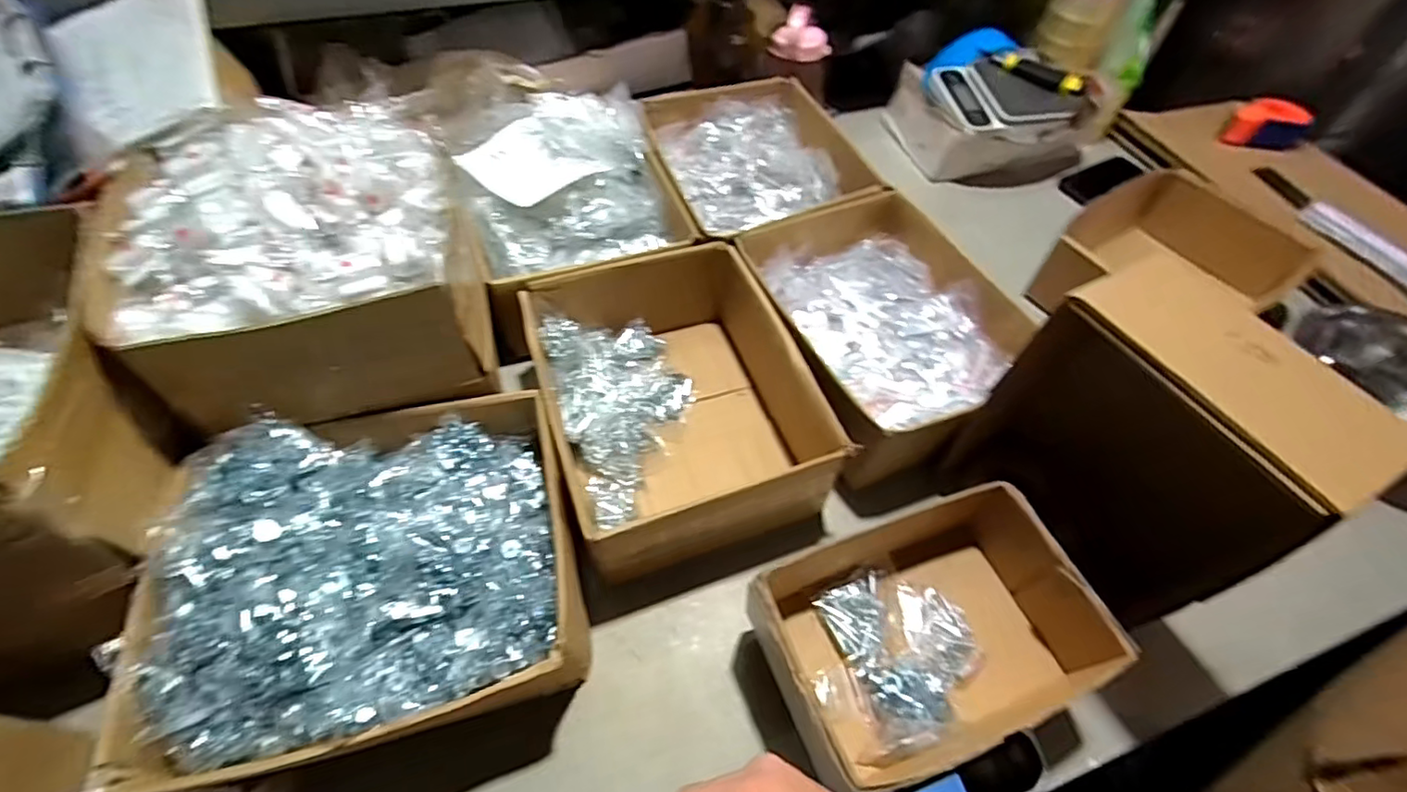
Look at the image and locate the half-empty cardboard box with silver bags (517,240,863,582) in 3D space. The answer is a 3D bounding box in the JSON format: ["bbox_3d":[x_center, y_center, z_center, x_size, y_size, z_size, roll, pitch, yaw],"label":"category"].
[{"bbox_3d":[-0.036,-0.002,0.662,0.253,0.123,0.338,-17,57,-14],"label":"half-empty cardboard box with silver bags"}]

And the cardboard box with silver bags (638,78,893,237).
[{"bbox_3d":[0.070,-0.330,0.907,0.283,0.113,0.323,-14,56,-12],"label":"cardboard box with silver bags"}]

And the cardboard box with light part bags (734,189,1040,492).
[{"bbox_3d":[0.207,-0.081,0.726,0.255,0.110,0.336,-18,57,-15],"label":"cardboard box with light part bags"}]

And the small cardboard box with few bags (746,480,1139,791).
[{"bbox_3d":[0.183,0.201,0.502,0.248,0.092,0.163,-17,57,-14],"label":"small cardboard box with few bags"}]

